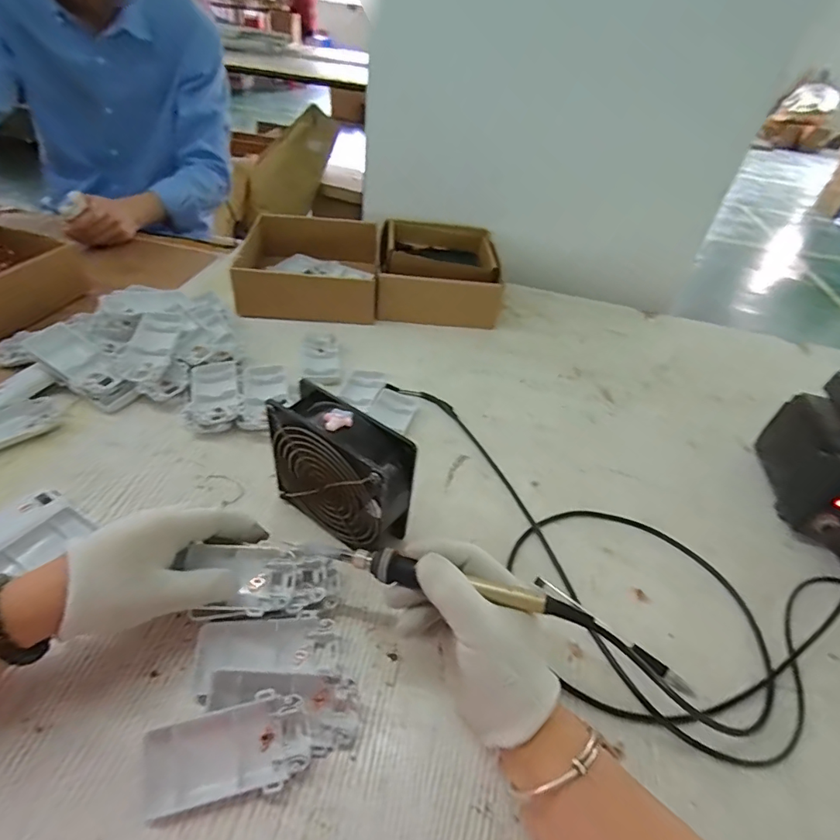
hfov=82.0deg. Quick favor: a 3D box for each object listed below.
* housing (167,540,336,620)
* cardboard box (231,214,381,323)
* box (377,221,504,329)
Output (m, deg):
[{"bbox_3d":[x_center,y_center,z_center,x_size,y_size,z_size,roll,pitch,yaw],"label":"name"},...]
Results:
[{"bbox_3d":[-0.115,0.118,0.357,0.114,0.028,0.051,16,40,-17],"label":"housing"},{"bbox_3d":[-0.157,-0.223,0.707,0.196,0.058,0.205,5,42,-3],"label":"cardboard box"},{"bbox_3d":[0.024,-0.232,0.749,0.178,0.080,0.185,1,43,-7],"label":"box"}]

